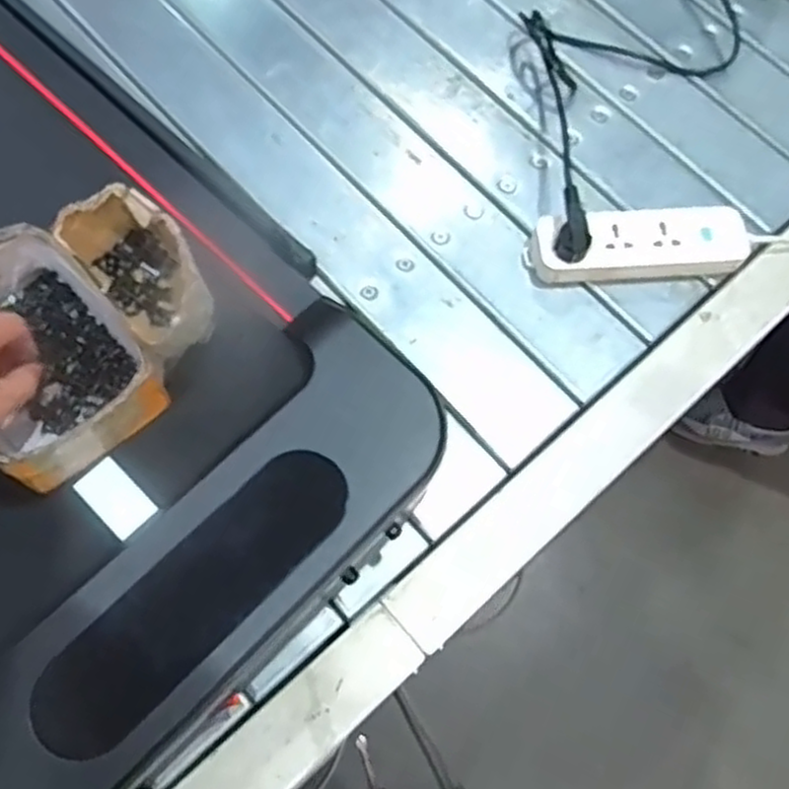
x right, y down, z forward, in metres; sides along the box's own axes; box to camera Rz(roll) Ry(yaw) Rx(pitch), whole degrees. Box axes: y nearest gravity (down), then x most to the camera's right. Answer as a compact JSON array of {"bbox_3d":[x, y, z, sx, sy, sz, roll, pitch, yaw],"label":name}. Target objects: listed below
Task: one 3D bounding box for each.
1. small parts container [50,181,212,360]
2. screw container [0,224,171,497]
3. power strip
[{"bbox_3d":[-0.207,-0.101,0.629,0.082,0.068,0.158,-40,78,-13],"label":"small parts container"},{"bbox_3d":[-0.288,-0.030,0.597,0.139,0.071,0.188,-38,73,-16],"label":"screw container"},{"bbox_3d":[0.252,-0.153,0.766,0.220,0.041,0.071,-4,73,-3],"label":"power strip"}]

